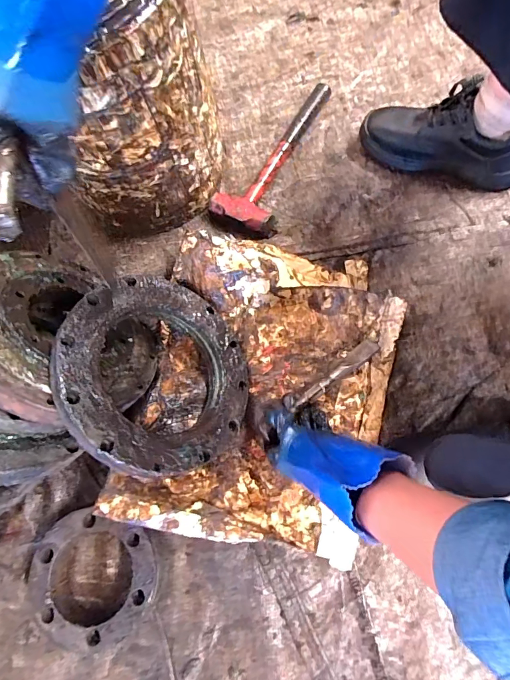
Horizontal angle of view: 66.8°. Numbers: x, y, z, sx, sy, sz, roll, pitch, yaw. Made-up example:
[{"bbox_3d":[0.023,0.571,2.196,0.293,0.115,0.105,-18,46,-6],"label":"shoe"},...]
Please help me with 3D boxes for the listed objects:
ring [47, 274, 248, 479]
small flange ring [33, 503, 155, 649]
[{"bbox_3d":[-0.119,0.038,0.494,0.255,0.023,0.243,20,56,-33],"label":"ring"},{"bbox_3d":[-0.203,0.300,0.498,0.160,0.045,0.153,0,74,1],"label":"small flange ring"}]

